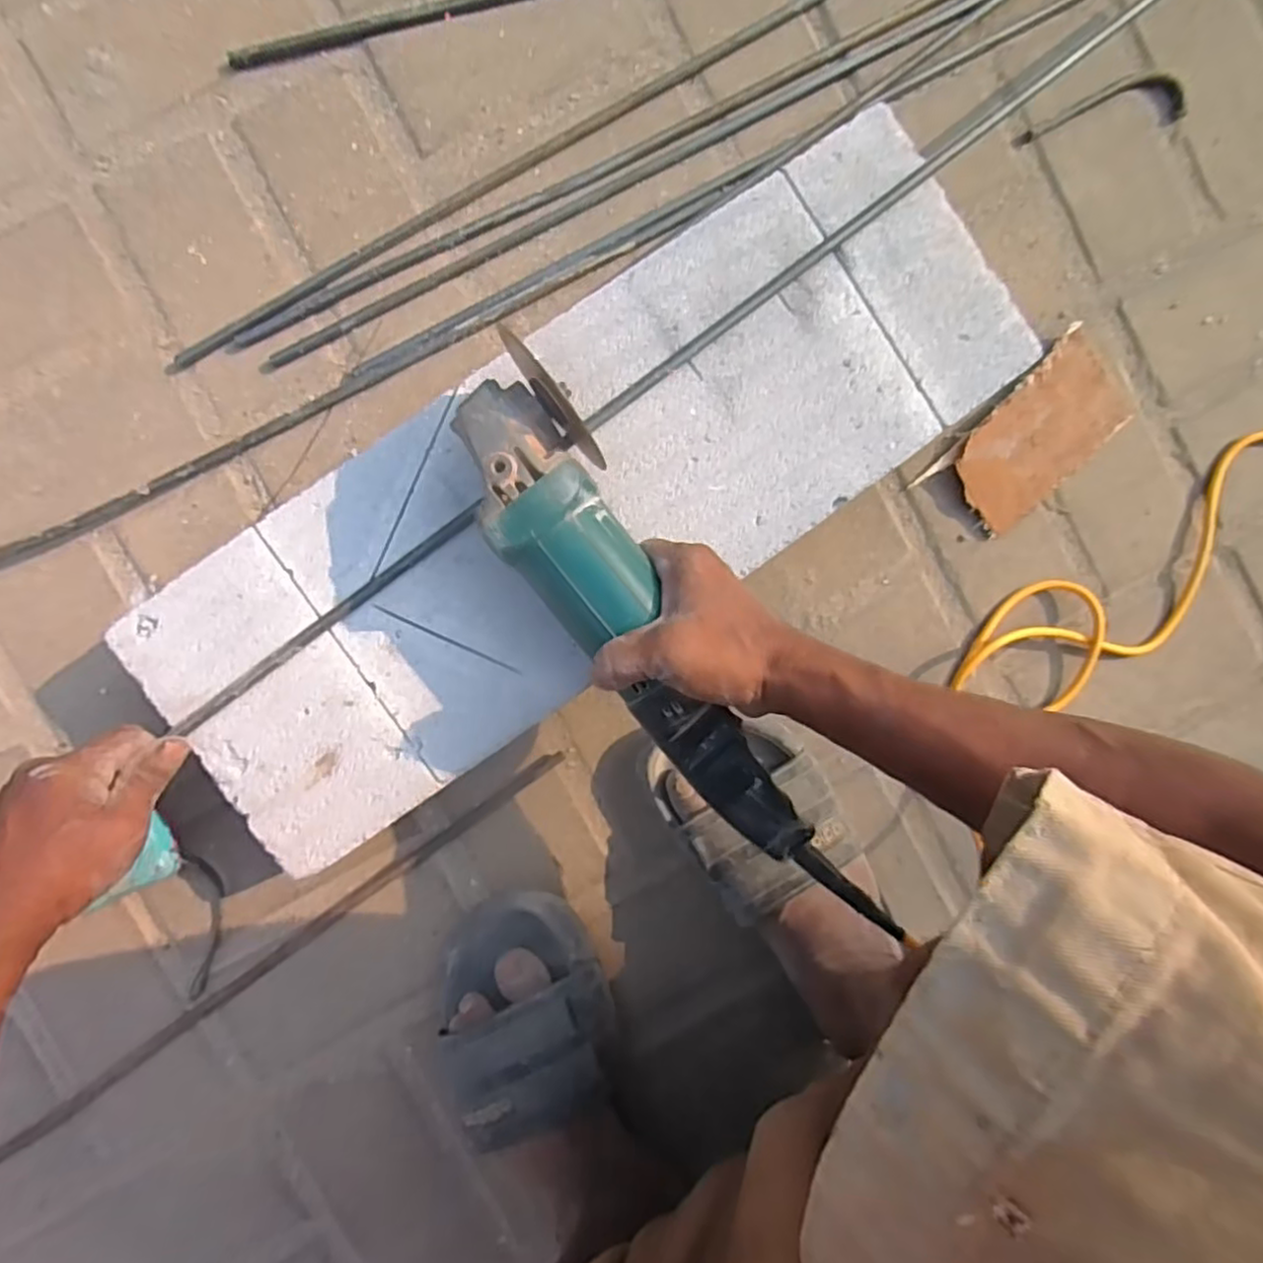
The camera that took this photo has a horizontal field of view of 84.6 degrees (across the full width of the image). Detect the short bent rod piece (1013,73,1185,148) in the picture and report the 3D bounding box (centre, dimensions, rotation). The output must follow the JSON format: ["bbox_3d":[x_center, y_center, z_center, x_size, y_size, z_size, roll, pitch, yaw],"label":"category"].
[{"bbox_3d":[0.367,-0.406,0.541,0.136,0.013,0.036,-15,96,-4],"label":"short bent rod piece"}]

